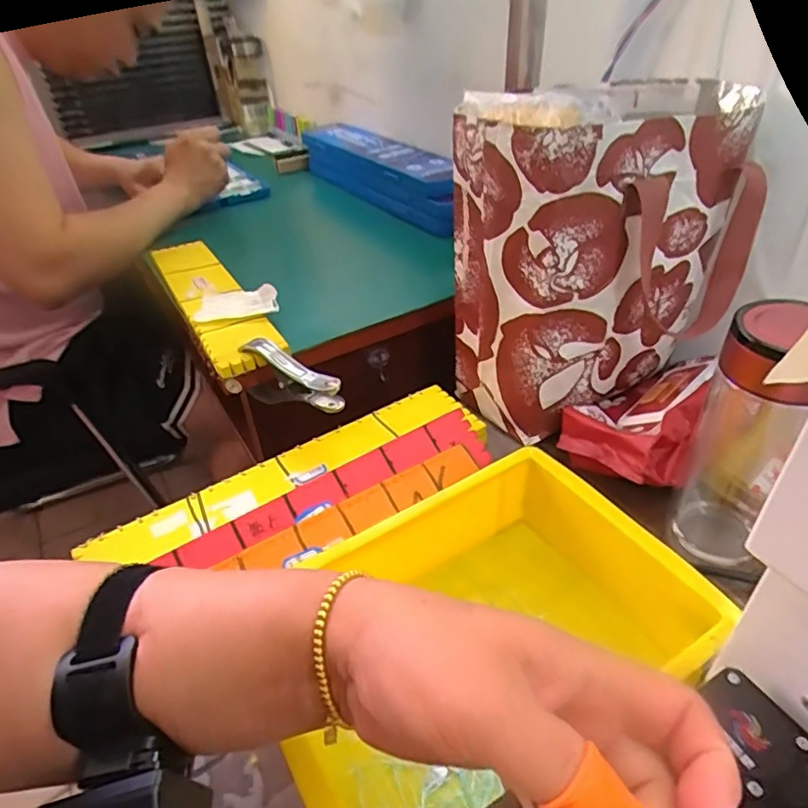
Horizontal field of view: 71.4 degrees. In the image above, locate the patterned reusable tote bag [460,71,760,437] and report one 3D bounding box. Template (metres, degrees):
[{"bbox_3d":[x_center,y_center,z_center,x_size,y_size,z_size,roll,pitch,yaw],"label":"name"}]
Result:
[{"bbox_3d":[0.168,-0.129,0.499,0.209,0.273,0.129,-16,39,-14],"label":"patterned reusable tote bag"}]

